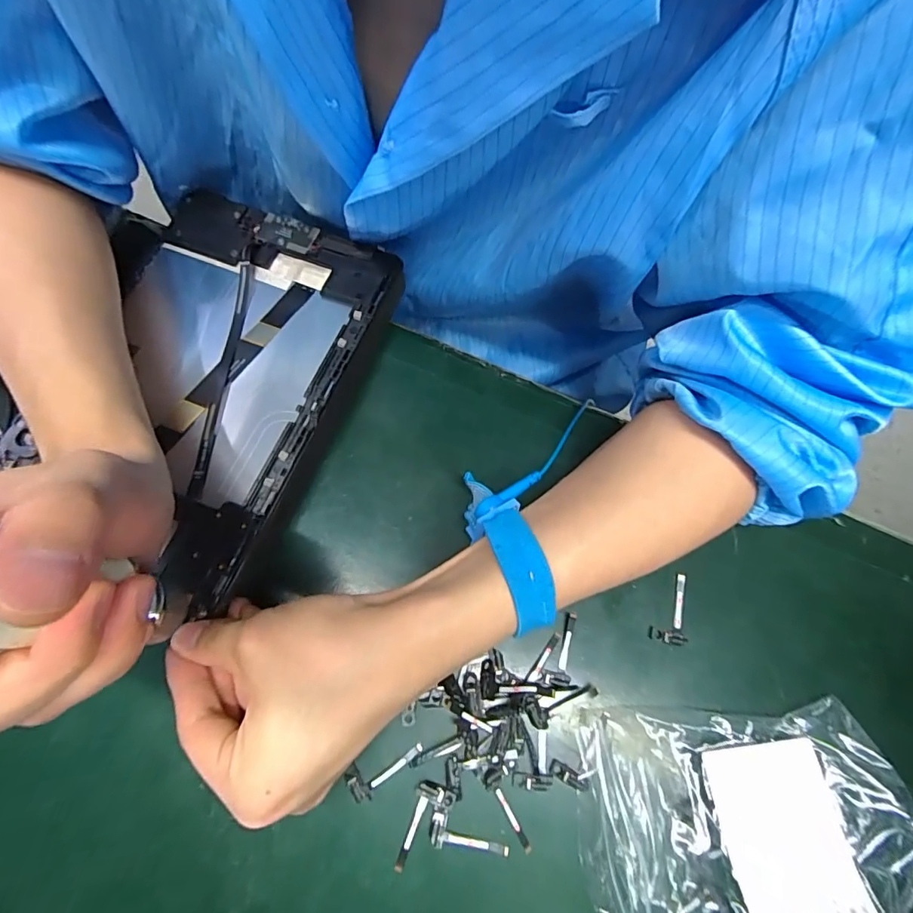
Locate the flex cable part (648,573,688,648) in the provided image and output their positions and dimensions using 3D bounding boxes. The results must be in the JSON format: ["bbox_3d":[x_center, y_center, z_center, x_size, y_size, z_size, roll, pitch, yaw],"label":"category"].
[{"bbox_3d":[0.112,0.079,0.252,0.018,0.004,0.037,10,70,5],"label":"flex cable part"}]

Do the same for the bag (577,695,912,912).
[{"bbox_3d":[0.125,0.158,0.211,0.137,0.021,0.092,-8,70,-2],"label":"bag"}]

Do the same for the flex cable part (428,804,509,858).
[{"bbox_3d":[0.006,0.171,0.216,0.037,0.004,0.016,11,70,5],"label":"flex cable part"}]

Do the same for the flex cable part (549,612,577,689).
[{"bbox_3d":[0.056,0.098,0.243,0.010,0.004,0.035,18,71,7],"label":"flex cable part"}]

